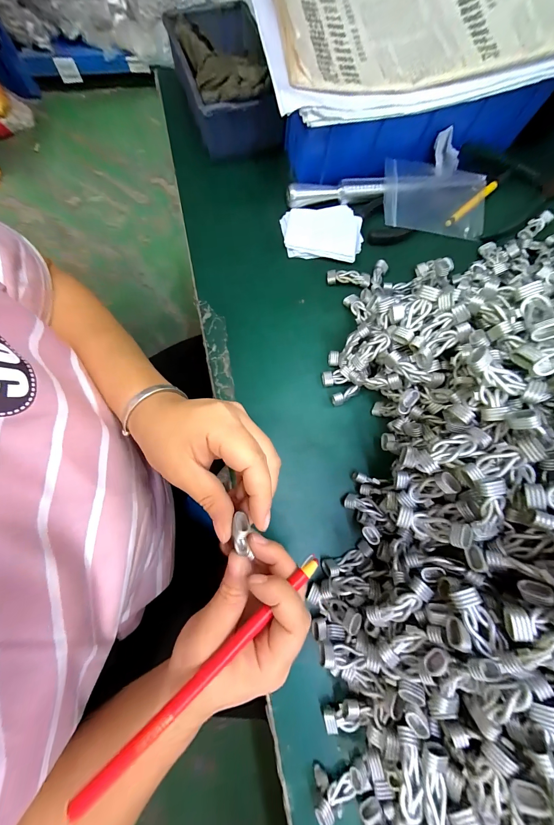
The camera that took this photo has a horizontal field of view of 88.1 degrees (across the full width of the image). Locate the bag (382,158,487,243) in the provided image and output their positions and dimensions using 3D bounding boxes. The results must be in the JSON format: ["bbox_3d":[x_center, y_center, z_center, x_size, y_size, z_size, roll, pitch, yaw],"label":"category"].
[{"bbox_3d":[0.179,-0.240,0.327,0.119,0.011,0.076,4,86,-8],"label":"bag"}]

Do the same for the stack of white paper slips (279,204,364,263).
[{"bbox_3d":[0.050,-0.195,0.316,0.085,0.011,0.069,-5,77,-4],"label":"stack of white paper slips"}]

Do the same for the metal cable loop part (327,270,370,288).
[{"bbox_3d":[0.076,-0.142,0.304,0.045,0.008,0.014,6,77,-2],"label":"metal cable loop part"}]

